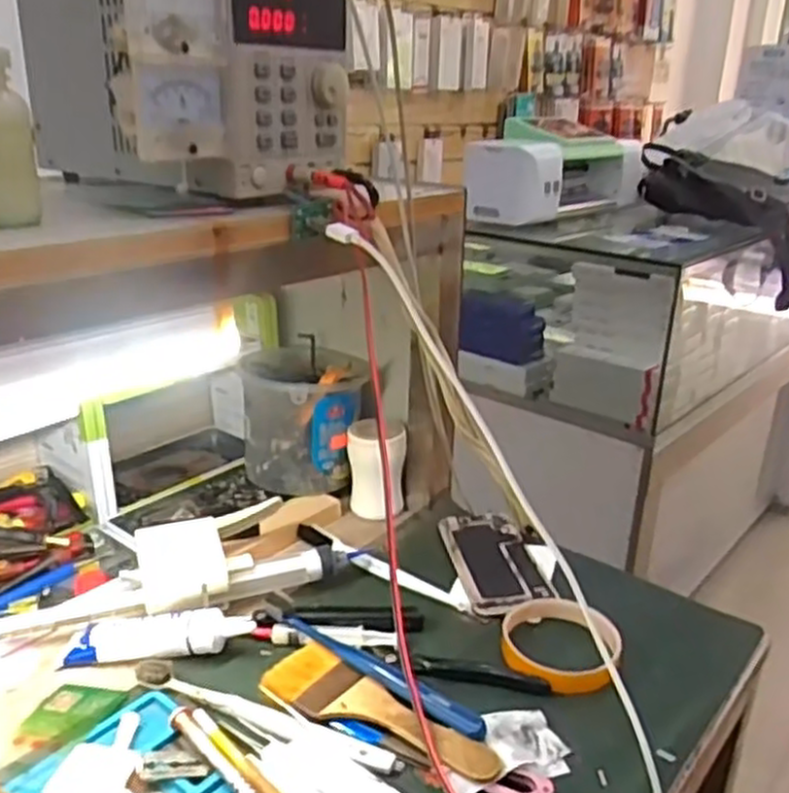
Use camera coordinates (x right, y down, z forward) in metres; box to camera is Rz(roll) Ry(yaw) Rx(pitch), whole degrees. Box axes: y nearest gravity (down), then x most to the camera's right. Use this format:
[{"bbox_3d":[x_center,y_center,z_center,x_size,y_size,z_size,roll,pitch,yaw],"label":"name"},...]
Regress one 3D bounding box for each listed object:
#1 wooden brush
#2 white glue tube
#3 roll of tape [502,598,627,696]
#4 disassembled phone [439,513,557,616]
[{"bbox_3d":[-0.014,0.199,0.485,0.163,0.009,0.053,19,27,37],"label":"wooden brush"},{"bbox_3d":[-0.164,0.167,0.544,0.125,0.023,0.036,-1,21,-6],"label":"white glue tube"},{"bbox_3d":[0.120,0.172,0.557,0.082,0.024,0.086,1,21,-1],"label":"roll of tape"},{"bbox_3d":[0.085,0.137,0.664,0.070,0.006,0.146,-2,21,-9],"label":"disassembled phone"}]

